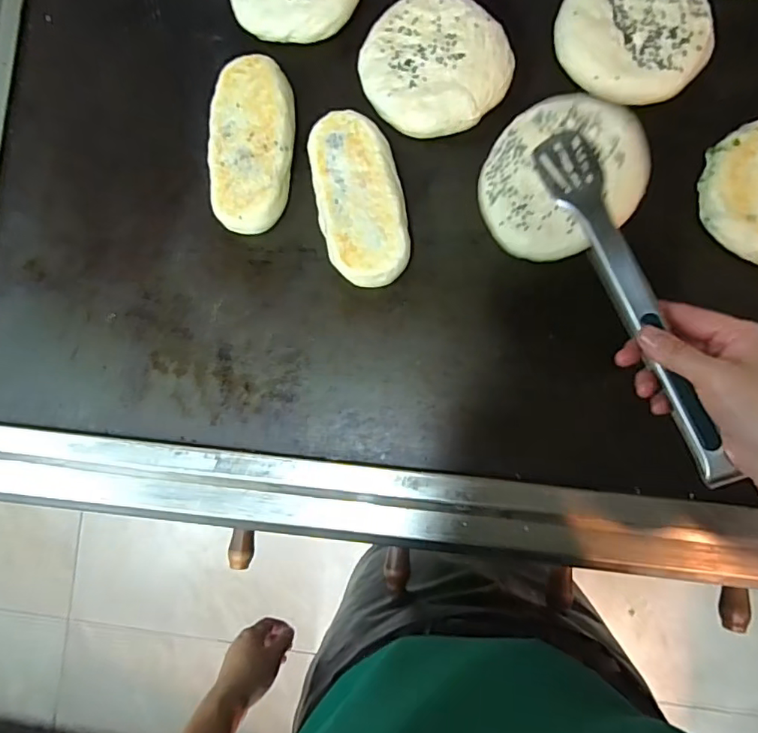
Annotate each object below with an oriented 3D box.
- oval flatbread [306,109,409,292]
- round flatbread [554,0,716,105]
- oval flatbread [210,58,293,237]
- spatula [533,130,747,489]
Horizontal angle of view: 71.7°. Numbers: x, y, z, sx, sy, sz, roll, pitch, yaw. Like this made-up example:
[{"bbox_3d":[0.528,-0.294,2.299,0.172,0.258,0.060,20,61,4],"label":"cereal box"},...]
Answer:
[{"bbox_3d":[-0.016,-0.136,0.433,0.069,0.029,0.141,-10,84,4],"label":"oval flatbread"},{"bbox_3d":[0.206,-0.274,0.430,0.113,0.027,0.121,0,85,5],"label":"round flatbread"},{"bbox_3d":[-0.107,-0.185,0.446,0.067,0.029,0.143,0,85,5],"label":"oval flatbread"},{"bbox_3d":[0.182,-0.050,0.378,0.035,0.023,0.275,-20,78,3],"label":"spatula"}]

